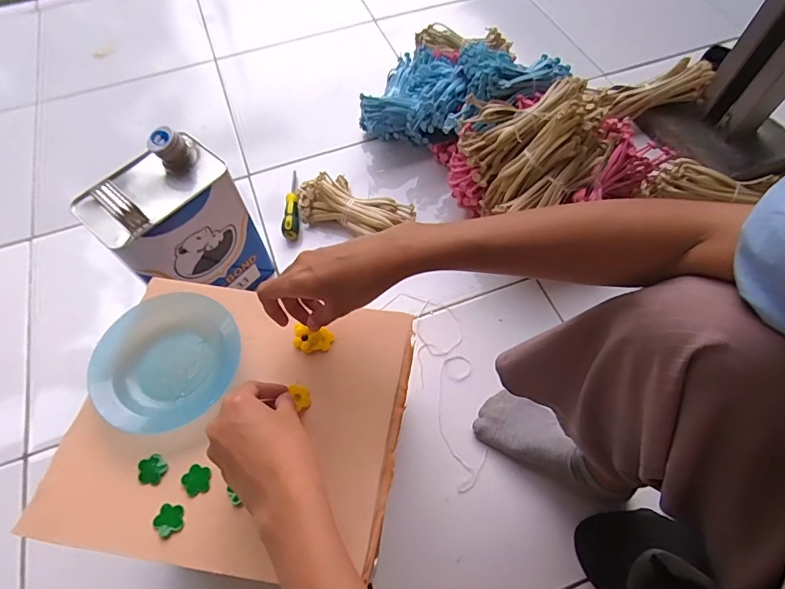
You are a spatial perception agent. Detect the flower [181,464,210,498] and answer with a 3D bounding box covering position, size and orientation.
[{"bbox_3d":[-0.164,0.155,0.377,0.023,0.006,0.024,-1,62,1],"label":"flower"}]

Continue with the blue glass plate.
[{"bbox_3d":[-0.205,0.060,0.416,0.126,0.027,0.119,-1,62,1],"label":"blue glass plate"}]

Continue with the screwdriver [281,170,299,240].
[{"bbox_3d":[-0.182,-0.171,0.822,0.028,0.036,0.164,-3,62,0],"label":"screwdriver"}]

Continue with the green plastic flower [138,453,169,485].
[{"bbox_3d":[-0.204,0.149,0.381,0.023,0.006,0.023,-1,62,1],"label":"green plastic flower"}]

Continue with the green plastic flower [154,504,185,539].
[{"bbox_3d":[-0.180,0.181,0.362,0.021,0.004,0.024,-39,68,-18],"label":"green plastic flower"}]

